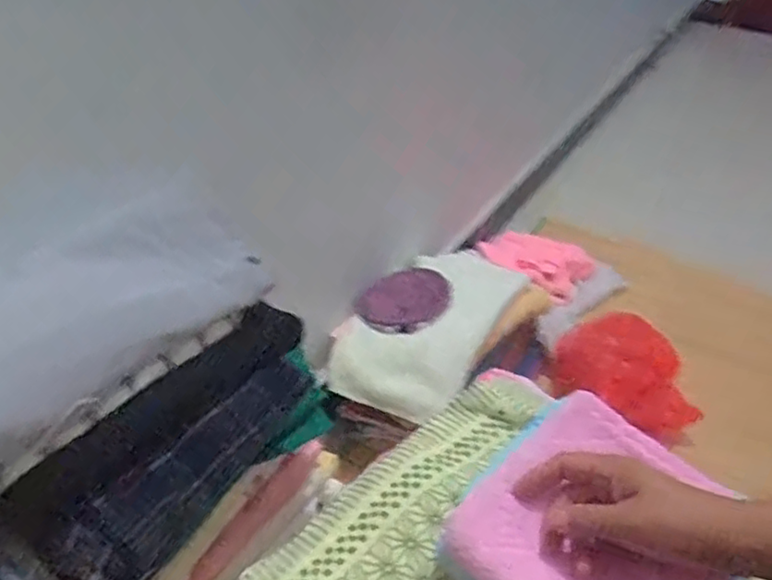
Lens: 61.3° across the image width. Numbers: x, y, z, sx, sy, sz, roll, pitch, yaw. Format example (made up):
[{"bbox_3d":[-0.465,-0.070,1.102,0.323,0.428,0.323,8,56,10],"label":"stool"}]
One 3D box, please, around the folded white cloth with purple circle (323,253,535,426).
[{"bbox_3d":[0.060,0.033,0.968,0.188,0.087,0.340,21,43,21],"label":"folded white cloth with purple circle"}]

